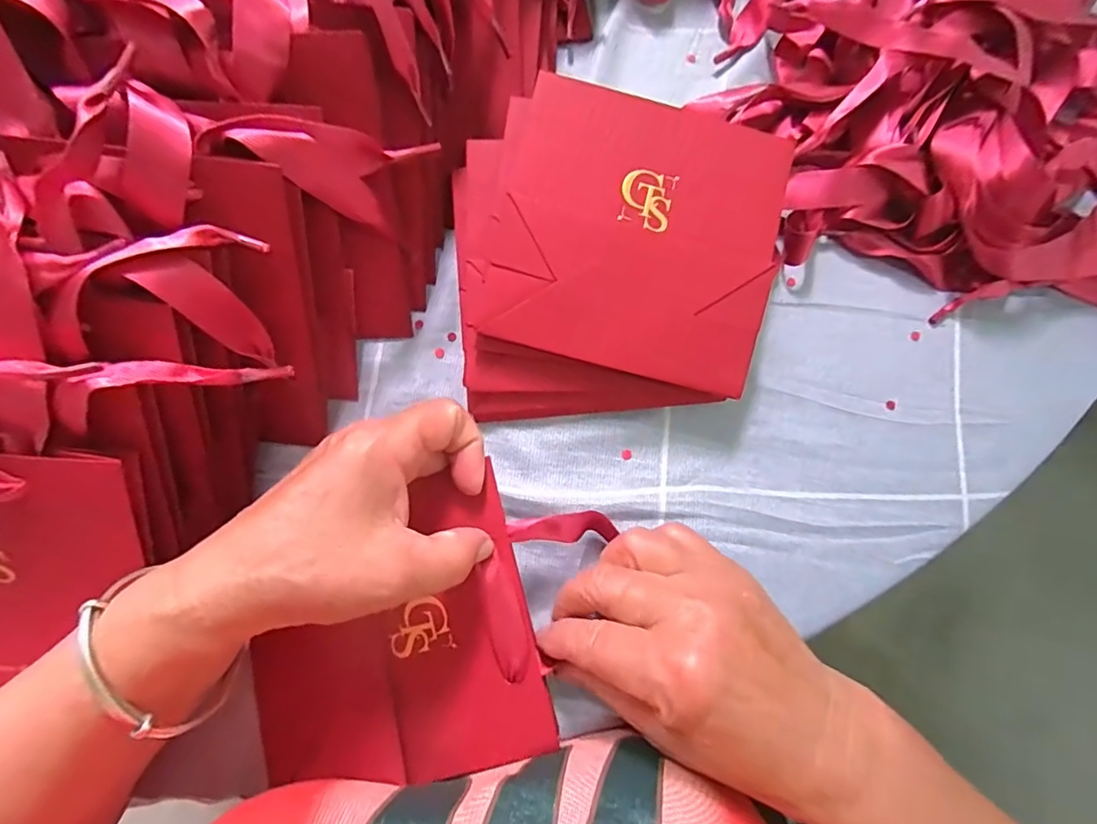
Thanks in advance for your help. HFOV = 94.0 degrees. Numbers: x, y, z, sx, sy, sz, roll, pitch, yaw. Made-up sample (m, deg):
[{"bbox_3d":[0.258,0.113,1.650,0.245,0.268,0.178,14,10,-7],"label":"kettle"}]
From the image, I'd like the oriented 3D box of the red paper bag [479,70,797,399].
[{"bbox_3d":[0.047,-0.091,0.258,0.137,0.014,0.138,14,87,-2],"label":"red paper bag"}]

